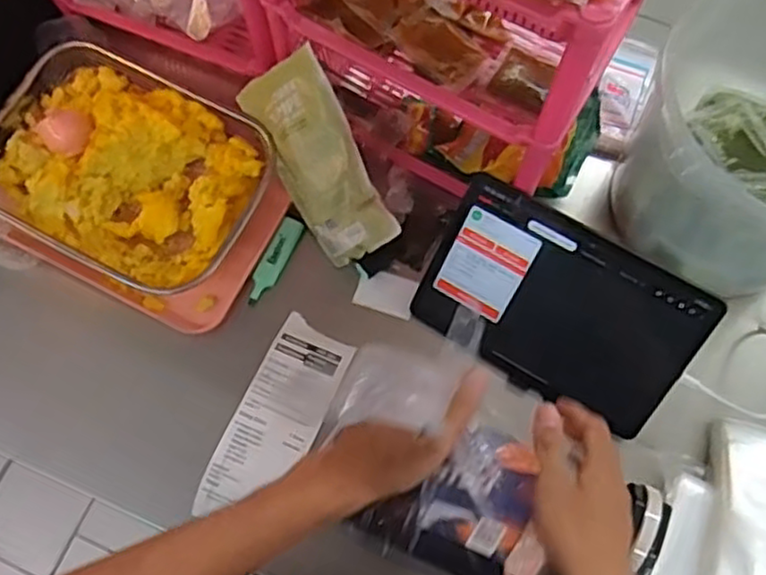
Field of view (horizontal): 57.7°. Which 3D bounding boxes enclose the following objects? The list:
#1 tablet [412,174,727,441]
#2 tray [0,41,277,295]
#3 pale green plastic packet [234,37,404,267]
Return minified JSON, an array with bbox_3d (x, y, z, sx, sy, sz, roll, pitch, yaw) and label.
[{"bbox_3d":[0.164,0.023,0.669,0.251,0.010,0.167,30,115,12],"label":"tablet"},{"bbox_3d":[-0.276,-0.127,0.743,0.301,0.058,0.222,29,74,9],"label":"tray"},{"bbox_3d":[-0.066,-0.126,0.710,0.040,0.124,0.204,-27,98,-44],"label":"pale green plastic packet"}]

